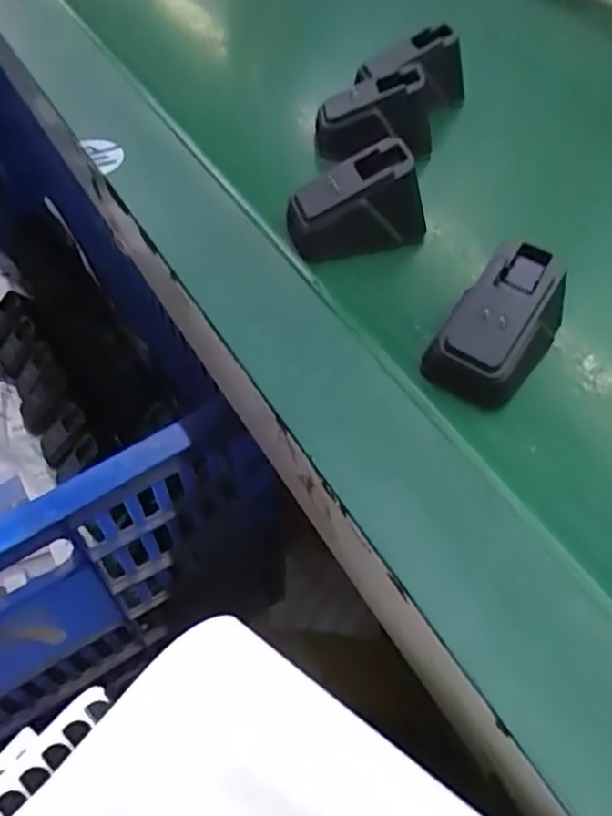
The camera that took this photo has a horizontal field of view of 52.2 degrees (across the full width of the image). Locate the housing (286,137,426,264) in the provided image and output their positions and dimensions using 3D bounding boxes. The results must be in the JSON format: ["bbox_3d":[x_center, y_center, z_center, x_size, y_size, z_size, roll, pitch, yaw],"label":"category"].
[{"bbox_3d":[0.025,-0.104,0.317,0.065,0.043,0.030,-11,54,-9],"label":"housing"}]

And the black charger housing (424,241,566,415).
[{"bbox_3d":[0.084,-0.036,0.269,0.042,0.041,0.059,28,58,19],"label":"black charger housing"}]

